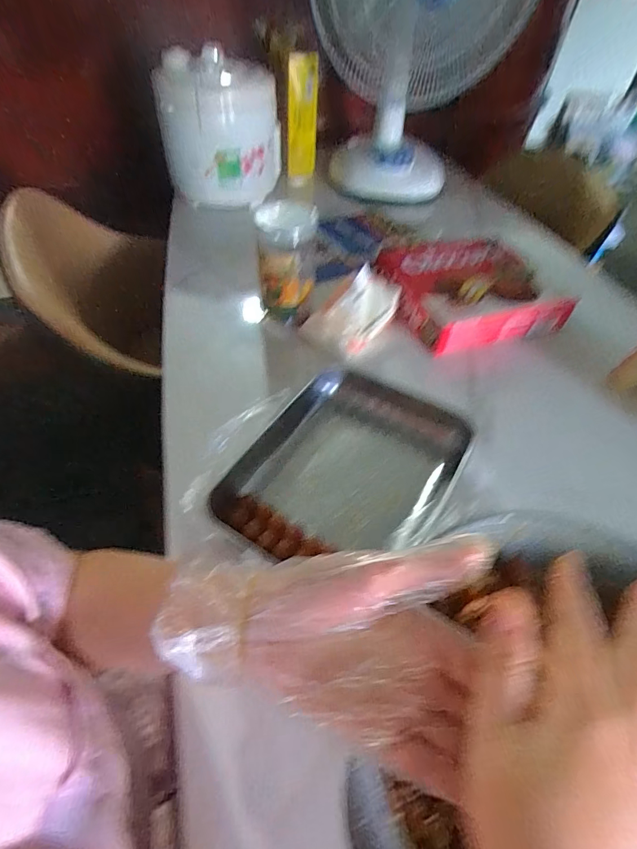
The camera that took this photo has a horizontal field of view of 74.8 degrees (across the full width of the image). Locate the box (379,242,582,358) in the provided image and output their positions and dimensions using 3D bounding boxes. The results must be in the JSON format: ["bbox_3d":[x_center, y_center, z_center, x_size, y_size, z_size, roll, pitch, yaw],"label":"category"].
[{"bbox_3d":[0.242,-0.230,0.683,0.247,0.065,0.229,-12,52,-13],"label":"box"}]

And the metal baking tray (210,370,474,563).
[{"bbox_3d":[0.032,0.051,0.456,0.201,0.055,0.239,28,54,18],"label":"metal baking tray"}]

